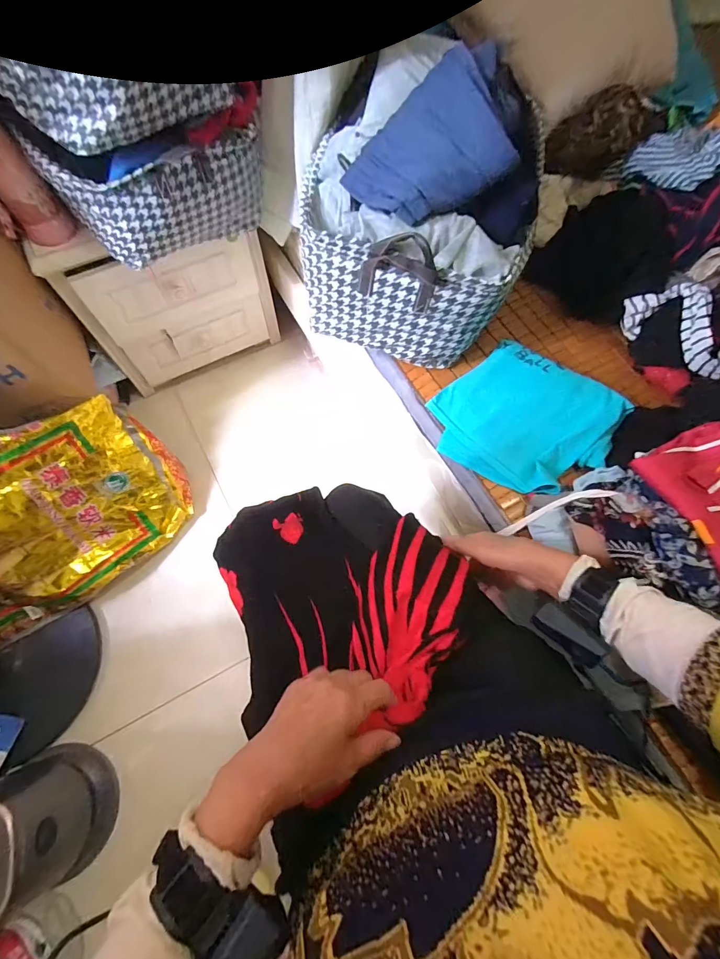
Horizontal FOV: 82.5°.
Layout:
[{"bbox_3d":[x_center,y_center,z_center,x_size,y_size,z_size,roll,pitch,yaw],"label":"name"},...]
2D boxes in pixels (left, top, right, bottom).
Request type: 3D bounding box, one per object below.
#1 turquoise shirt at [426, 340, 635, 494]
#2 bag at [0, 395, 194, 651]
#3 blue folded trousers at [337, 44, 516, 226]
[{"bbox_3d":[0.255,-0.094,0.646,0.215,0.079,0.249,-42,76,-16],"label":"turquoise shirt"},{"bbox_3d":[-0.730,0.113,0.872,0.150,0.391,0.681,13,42,45],"label":"bag"},{"bbox_3d":[0.095,-0.407,0.508,0.213,0.068,0.154,-37,67,23],"label":"blue folded trousers"}]

